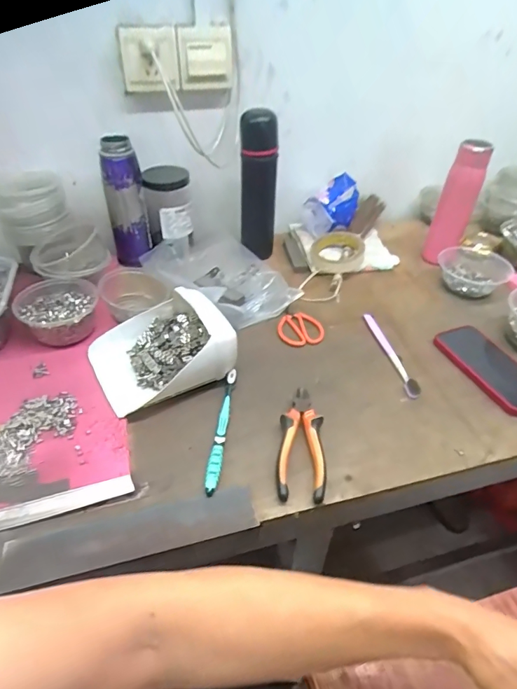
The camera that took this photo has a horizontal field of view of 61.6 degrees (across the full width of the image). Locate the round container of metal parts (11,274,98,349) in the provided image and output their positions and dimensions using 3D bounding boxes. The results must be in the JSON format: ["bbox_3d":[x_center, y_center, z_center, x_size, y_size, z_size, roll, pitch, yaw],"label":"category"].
[{"bbox_3d":[-0.297,-0.046,0.648,0.115,0.053,0.107,-9,42,-11],"label":"round container of metal parts"}]

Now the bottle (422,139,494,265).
[{"bbox_3d":[0.352,-0.244,0.780,0.061,0.208,0.057,20,45,21],"label":"bottle"}]

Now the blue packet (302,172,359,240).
[{"bbox_3d":[0.144,-0.274,0.861,0.109,0.085,0.080,-33,51,-33],"label":"blue packet"}]

